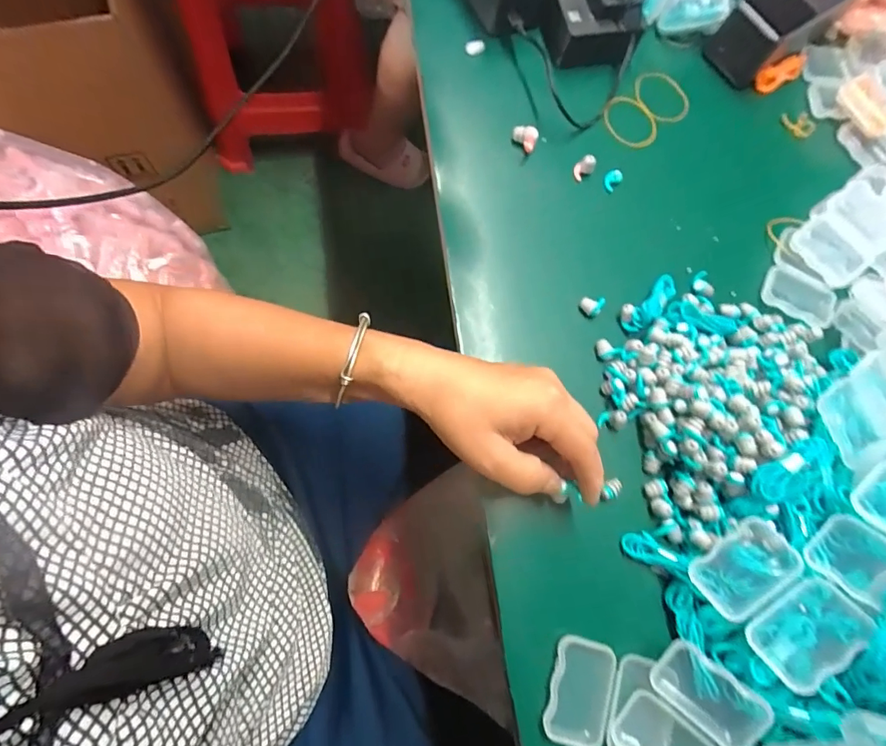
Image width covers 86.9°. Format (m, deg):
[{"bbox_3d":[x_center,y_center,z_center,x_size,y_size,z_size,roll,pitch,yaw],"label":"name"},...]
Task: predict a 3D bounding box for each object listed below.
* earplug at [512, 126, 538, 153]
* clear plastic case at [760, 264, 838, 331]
[{"bbox_3d":[0.065,-0.188,0.376,0.020,0.018,0.018,24,74,-1],"label":"earplug"},{"bbox_3d":[0.278,-0.060,0.366,0.055,0.007,0.037,31,74,2],"label":"clear plastic case"}]

